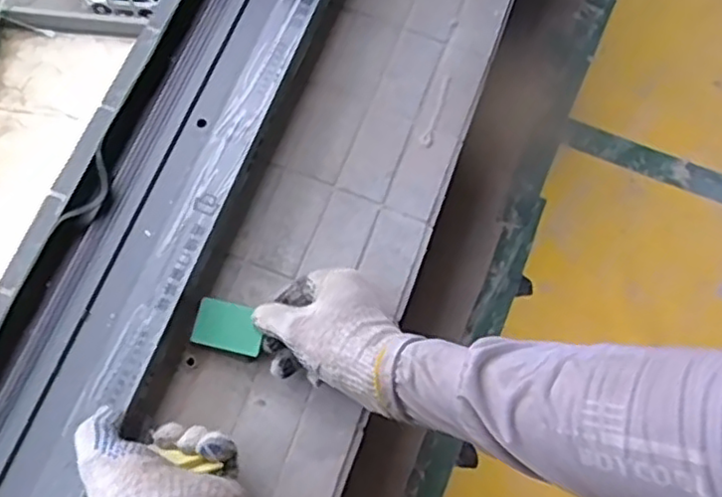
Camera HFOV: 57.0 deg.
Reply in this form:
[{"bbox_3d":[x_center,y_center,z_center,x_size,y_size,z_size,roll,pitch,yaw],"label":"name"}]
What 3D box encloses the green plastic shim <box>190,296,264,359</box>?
[{"bbox_3d":[-0.113,0.066,0.563,0.058,0.004,0.039,14,81,5],"label":"green plastic shim"}]

